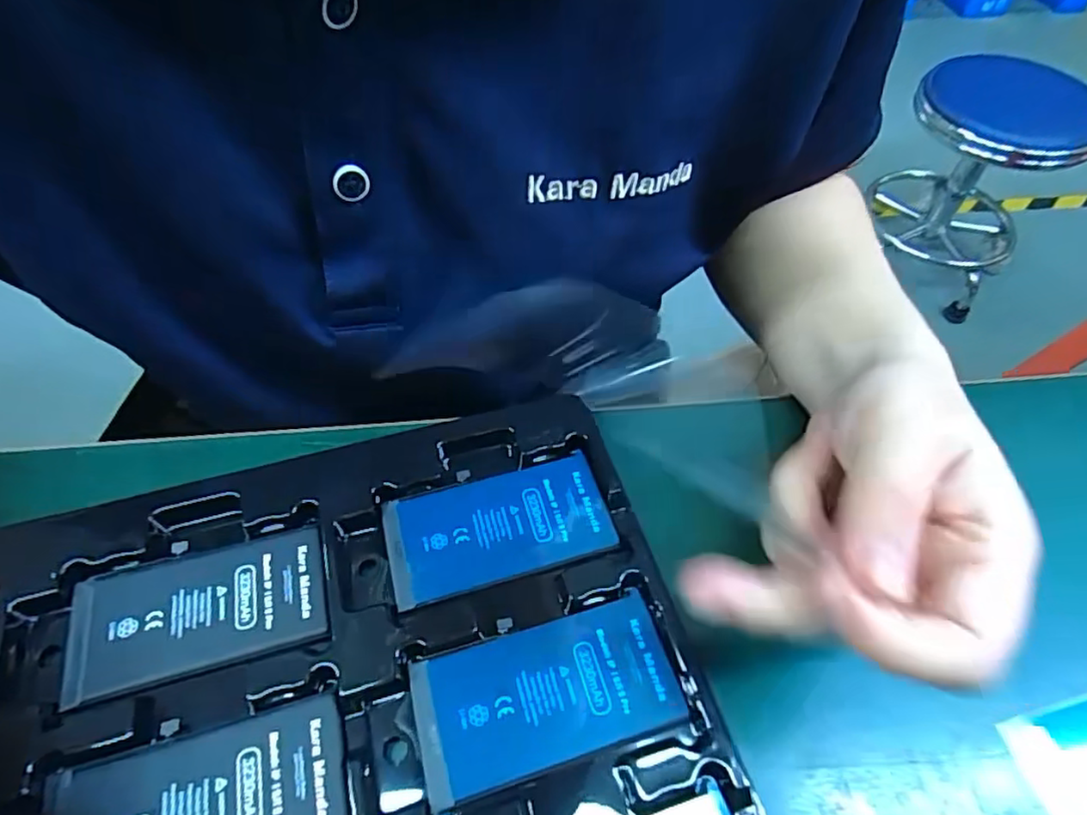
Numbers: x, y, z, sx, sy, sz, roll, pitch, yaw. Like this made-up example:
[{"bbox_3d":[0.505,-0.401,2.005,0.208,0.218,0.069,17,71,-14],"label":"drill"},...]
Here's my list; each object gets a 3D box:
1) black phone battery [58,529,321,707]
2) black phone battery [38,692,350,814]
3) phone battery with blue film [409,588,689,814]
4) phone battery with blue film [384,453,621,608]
[{"bbox_3d":[-0.122,0.071,0.216,0.083,0.004,0.043,-13,57,-10],"label":"black phone battery"},{"bbox_3d":[-0.103,0.119,0.181,0.086,0.004,0.042,-13,57,-10],"label":"black phone battery"},{"bbox_3d":[0.000,0.093,0.202,0.084,0.004,0.044,-14,57,-11],"label":"phone battery with blue film"},{"bbox_3d":[-0.018,0.045,0.237,0.084,0.004,0.043,-14,57,-11],"label":"phone battery with blue film"}]

